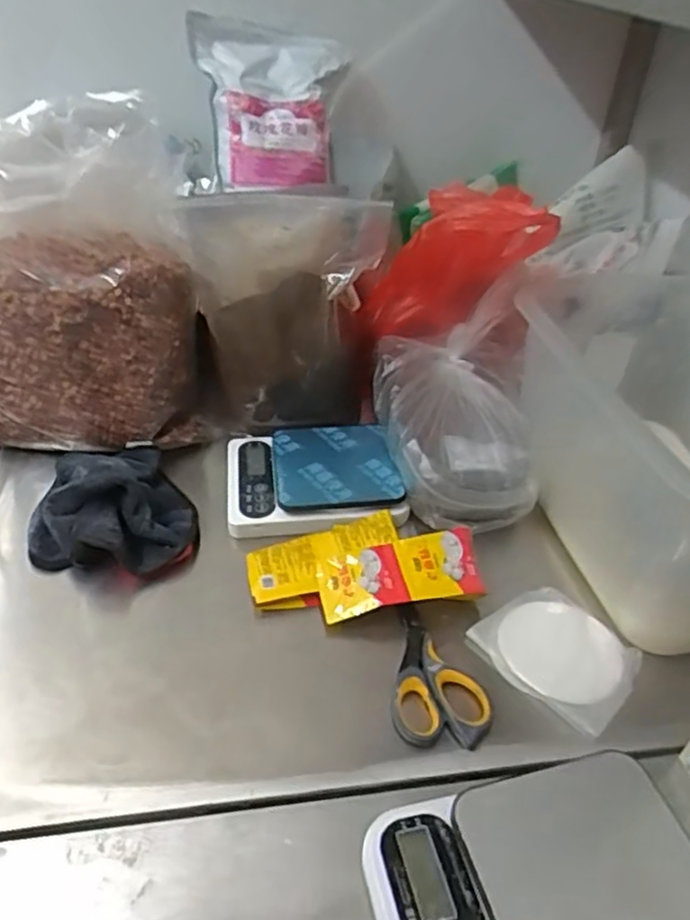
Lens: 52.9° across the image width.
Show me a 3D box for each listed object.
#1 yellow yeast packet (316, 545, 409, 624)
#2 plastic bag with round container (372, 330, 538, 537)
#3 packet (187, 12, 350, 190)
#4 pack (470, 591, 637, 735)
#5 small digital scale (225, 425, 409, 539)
[{"bbox_3d":[0.012,0.101,0.594,0.071,0.012,0.062,-15,52,-1],"label":"yellow yeast packet"},{"bbox_3d":[0.104,-0.033,0.696,0.129,0.091,0.209,-5,40,-11],"label":"plastic bag with round container"},{"bbox_3d":[-0.092,-0.401,0.783,0.172,0.192,0.046,7,-3,-10],"label":"packet"},{"bbox_3d":[0.174,0.153,0.561,0.095,0.010,0.118,-29,49,-33],"label":"pack"},{"bbox_3d":[-0.033,0.015,0.697,0.168,0.032,0.139,-3,39,-7],"label":"small digital scale"}]

